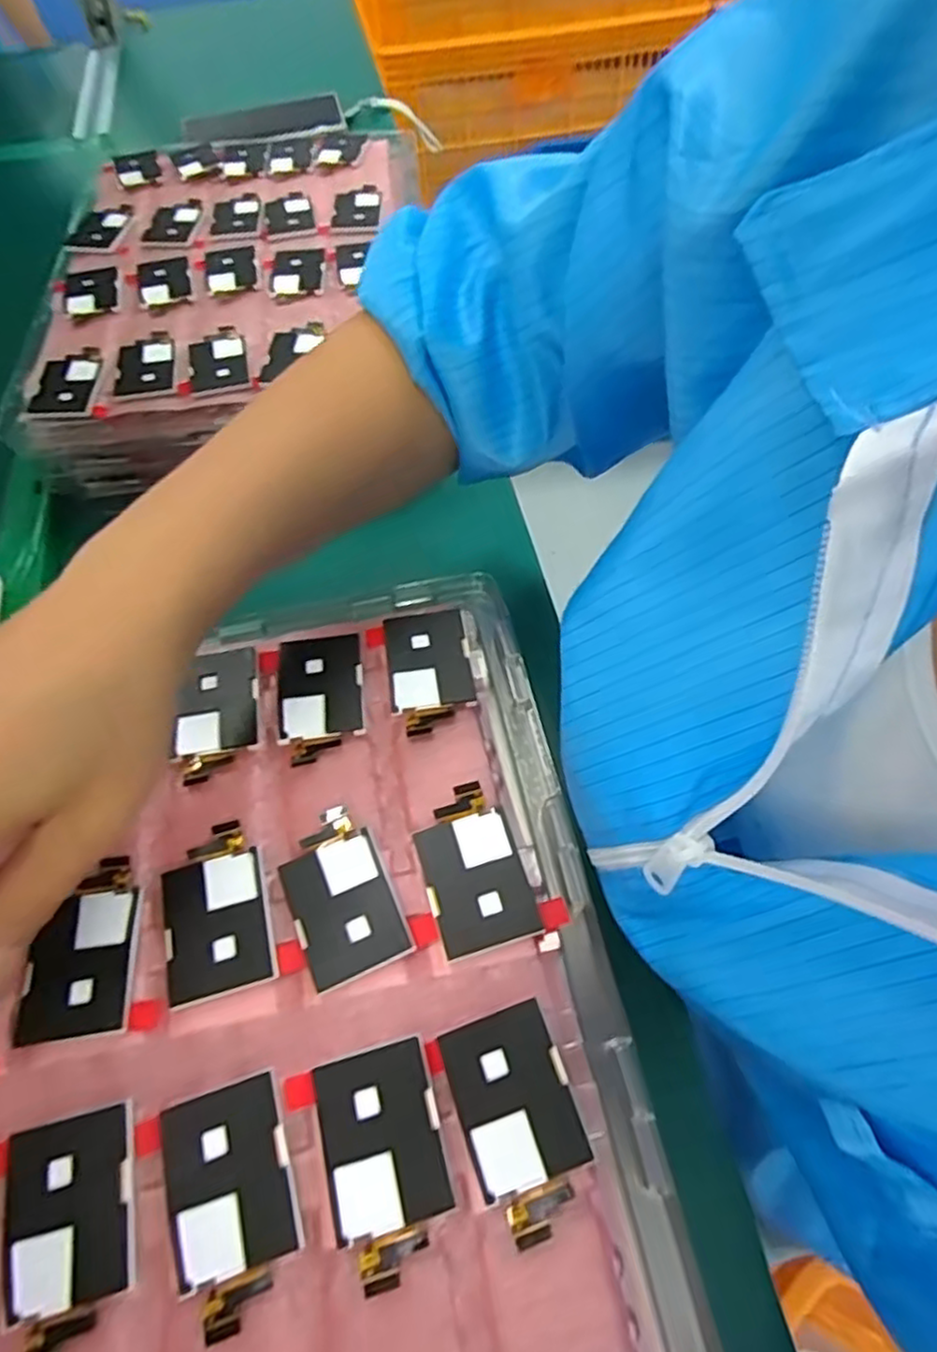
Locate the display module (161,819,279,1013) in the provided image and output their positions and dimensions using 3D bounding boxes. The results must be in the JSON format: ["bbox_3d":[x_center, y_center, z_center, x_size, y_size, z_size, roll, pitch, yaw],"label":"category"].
[{"bbox_3d":[-0.089,0.082,0.245,0.034,0.006,0.057,-17,60,-7],"label":"display module"}]

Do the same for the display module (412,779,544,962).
[{"bbox_3d":[0.001,0.068,0.250,0.034,0.005,0.057,-16,60,-7],"label":"display module"}]

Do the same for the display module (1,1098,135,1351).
[{"bbox_3d":[-0.113,0.157,0.198,0.035,0.005,0.056,-15,60,-6],"label":"display module"}]

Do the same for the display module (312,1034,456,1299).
[{"bbox_3d":[-0.024,0.142,0.207,0.034,0.007,0.056,-15,60,-6],"label":"display module"}]

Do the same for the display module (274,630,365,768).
[{"bbox_3d":[-0.062,0.009,0.288,0.036,0.006,0.055,-8,59,-3],"label":"display module"}]

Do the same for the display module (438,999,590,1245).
[{"bbox_3d":[0.015,0.132,0.210,0.034,0.006,0.056,-18,60,-8],"label":"display module"}]

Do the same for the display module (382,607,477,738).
[{"bbox_3d":[-0.017,-0.003,0.292,0.035,0.004,0.057,-8,59,-2],"label":"display module"}]

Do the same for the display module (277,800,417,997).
[{"bbox_3d":[-0.046,0.077,0.247,0.034,0.007,0.057,-23,61,-11],"label":"display module"}]

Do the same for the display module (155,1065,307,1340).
[{"bbox_3d":[-0.068,0.150,0.202,0.034,0.006,0.057,-17,60,-8],"label":"display module"}]

